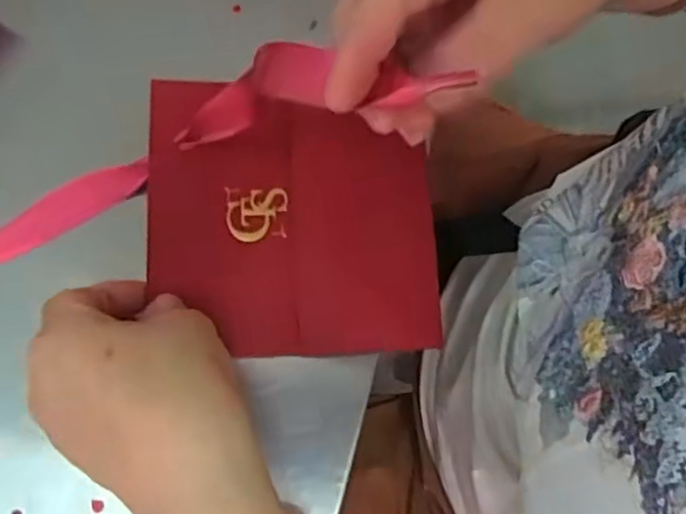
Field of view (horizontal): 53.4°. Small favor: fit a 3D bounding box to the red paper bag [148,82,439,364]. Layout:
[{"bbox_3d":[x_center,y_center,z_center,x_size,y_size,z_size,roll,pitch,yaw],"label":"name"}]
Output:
[{"bbox_3d":[-0.025,-0.021,0.337,0.137,0.014,0.137,-3,73,-3],"label":"red paper bag"}]

